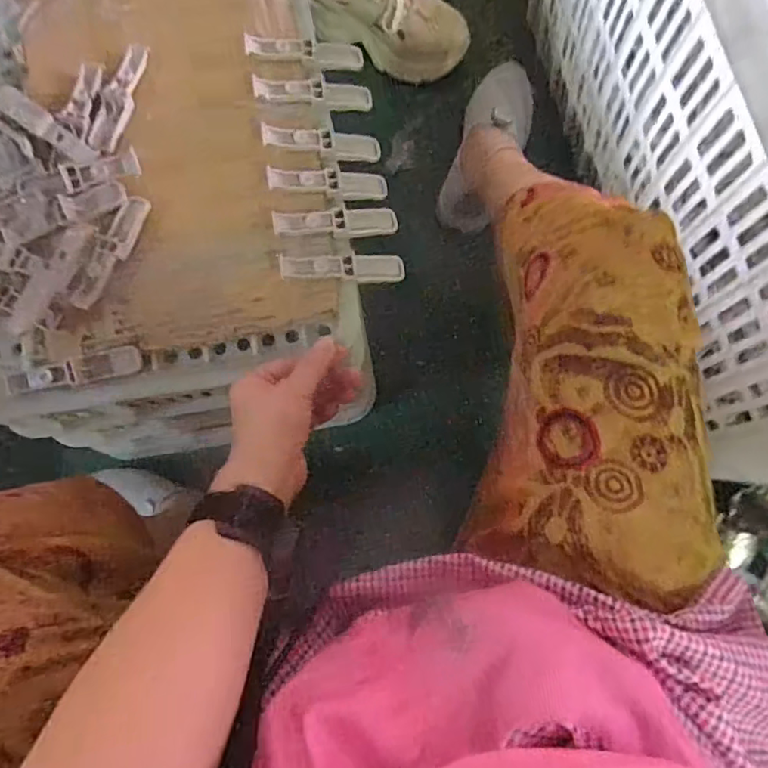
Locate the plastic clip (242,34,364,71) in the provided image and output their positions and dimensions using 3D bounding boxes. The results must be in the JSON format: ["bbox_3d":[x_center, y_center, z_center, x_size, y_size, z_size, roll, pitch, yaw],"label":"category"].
[{"bbox_3d":[-0.065,-0.279,0.476,0.097,0.015,0.025,-5,76,-21],"label":"plastic clip"}]

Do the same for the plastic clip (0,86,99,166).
[{"bbox_3d":[-0.262,-0.200,0.444,0.090,0.013,0.020,38,81,9],"label":"plastic clip"}]

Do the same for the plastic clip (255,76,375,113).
[{"bbox_3d":[-0.056,-0.238,0.469,0.097,0.013,0.019,-5,76,-22],"label":"plastic clip"}]

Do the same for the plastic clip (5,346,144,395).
[{"bbox_3d":[-0.229,-0.010,0.421,0.095,0.011,0.021,-15,77,-2],"label":"plastic clip"}]

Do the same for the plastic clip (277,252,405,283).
[{"bbox_3d":[-0.031,-0.091,0.441,0.098,0.011,0.023,-4,76,-24],"label":"plastic clip"}]

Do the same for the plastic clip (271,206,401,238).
[{"bbox_3d":[-0.036,-0.125,0.444,0.099,0.009,0.022,-7,76,-22],"label":"plastic clip"}]

